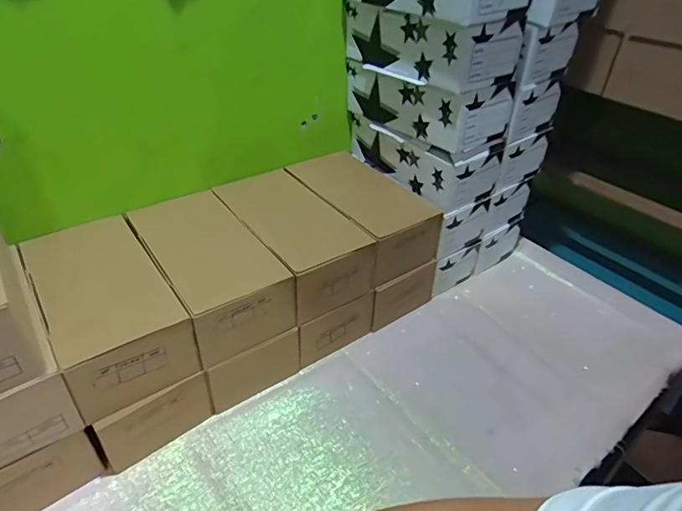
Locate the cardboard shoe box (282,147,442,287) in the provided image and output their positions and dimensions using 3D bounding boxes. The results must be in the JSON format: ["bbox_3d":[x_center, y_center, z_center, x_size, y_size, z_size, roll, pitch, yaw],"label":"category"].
[{"bbox_3d":[0.034,-0.079,0.837,0.146,0.089,0.268,-21,42,-29],"label":"cardboard shoe box"}]

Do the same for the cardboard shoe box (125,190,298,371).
[{"bbox_3d":[-0.195,0.022,0.707,0.139,0.103,0.265,-22,43,-30],"label":"cardboard shoe box"}]

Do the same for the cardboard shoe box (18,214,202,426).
[{"bbox_3d":[-0.310,0.064,0.632,0.136,0.091,0.264,-22,43,-30],"label":"cardboard shoe box"}]

